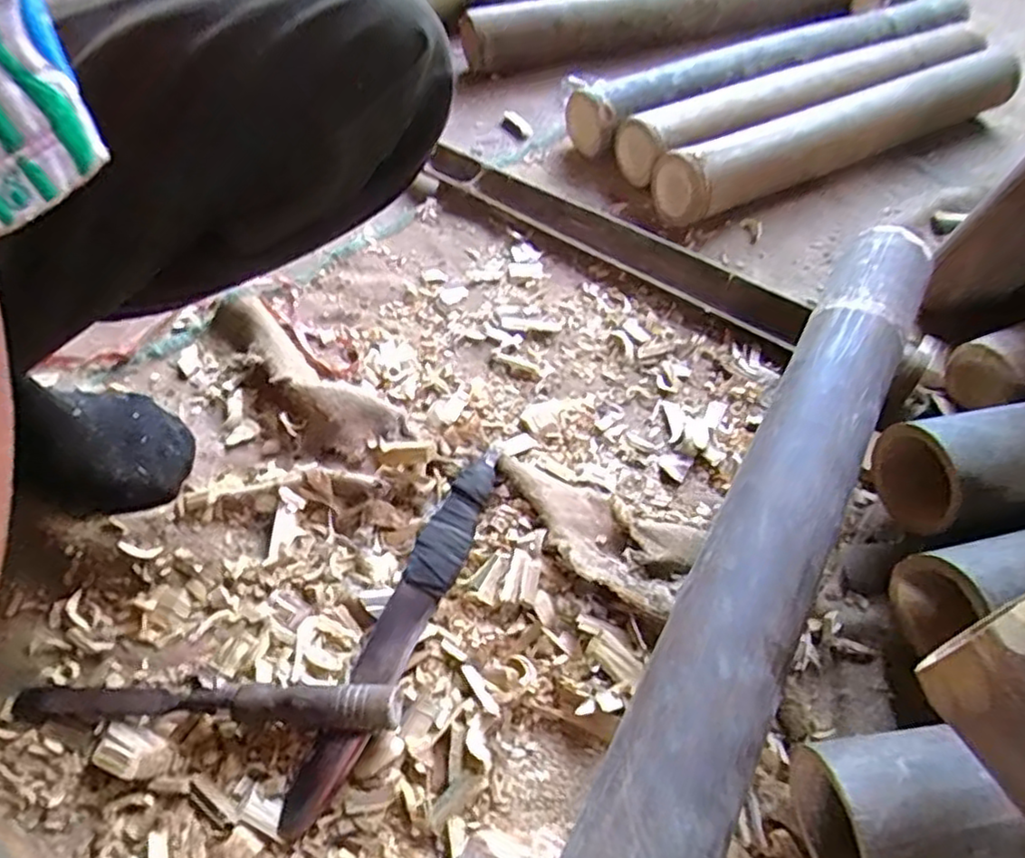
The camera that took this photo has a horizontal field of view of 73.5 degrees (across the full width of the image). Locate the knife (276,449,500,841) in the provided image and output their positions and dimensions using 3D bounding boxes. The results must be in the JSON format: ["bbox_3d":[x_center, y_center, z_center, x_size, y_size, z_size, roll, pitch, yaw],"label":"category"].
[{"bbox_3d":[-0.072,0.126,0.459,0.038,0.022,0.269,19,56,12],"label":"knife"}]

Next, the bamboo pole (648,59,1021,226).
[{"bbox_3d":[0.389,-0.351,0.792,0.502,0.076,0.087,-25,59,-18],"label":"bamboo pole"}]

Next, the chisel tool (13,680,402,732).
[{"bbox_3d":[-0.187,0.165,0.420,0.238,0.029,0.027,3,54,0],"label":"chisel tool"}]

